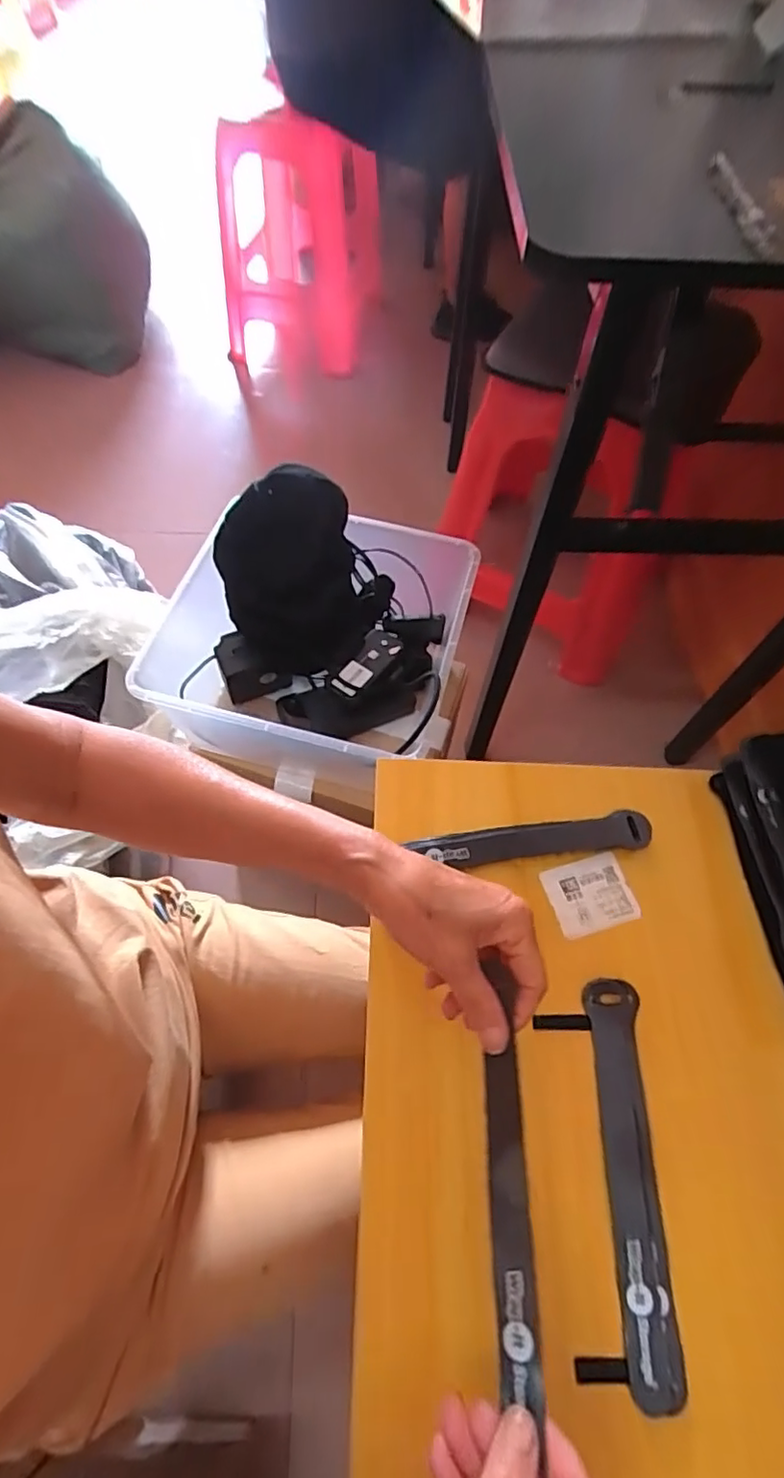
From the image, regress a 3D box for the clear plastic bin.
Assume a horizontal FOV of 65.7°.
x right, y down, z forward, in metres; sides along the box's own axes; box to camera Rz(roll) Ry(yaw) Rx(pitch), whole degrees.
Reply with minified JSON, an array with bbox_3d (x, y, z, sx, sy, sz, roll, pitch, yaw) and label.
[{"bbox_3d":[-0.084,-0.100,0.696,0.306,0.152,0.300,13,62,6],"label":"clear plastic bin"}]

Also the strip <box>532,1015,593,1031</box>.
[{"bbox_3d":[0.108,0.181,0.387,0.036,0.004,0.009,1,61,-1],"label":"strip"}]

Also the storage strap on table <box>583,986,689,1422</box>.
[{"bbox_3d":[0.137,0.246,0.349,0.030,0.010,0.197,2,61,0],"label":"storage strap on table"}]

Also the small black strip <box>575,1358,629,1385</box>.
[{"bbox_3d":[0.106,0.320,0.308,0.025,0.004,0.010,-4,53,5],"label":"small black strip"}]

